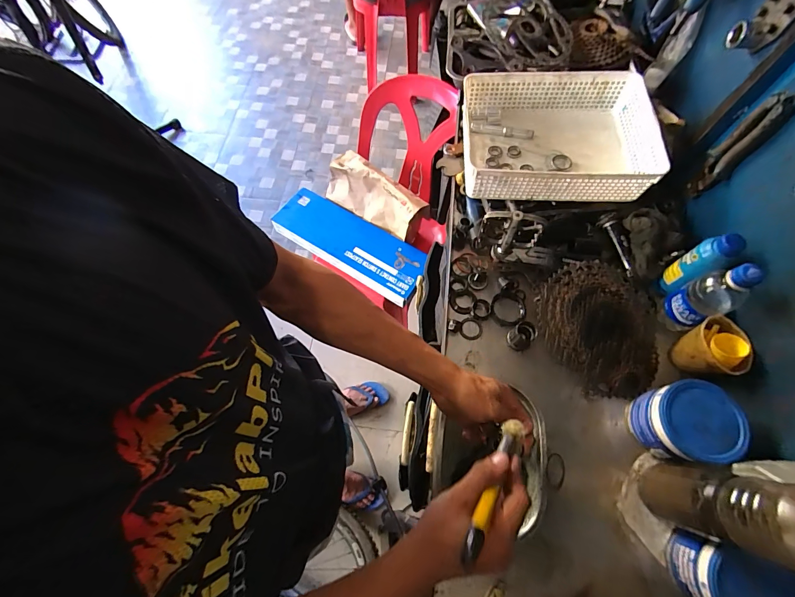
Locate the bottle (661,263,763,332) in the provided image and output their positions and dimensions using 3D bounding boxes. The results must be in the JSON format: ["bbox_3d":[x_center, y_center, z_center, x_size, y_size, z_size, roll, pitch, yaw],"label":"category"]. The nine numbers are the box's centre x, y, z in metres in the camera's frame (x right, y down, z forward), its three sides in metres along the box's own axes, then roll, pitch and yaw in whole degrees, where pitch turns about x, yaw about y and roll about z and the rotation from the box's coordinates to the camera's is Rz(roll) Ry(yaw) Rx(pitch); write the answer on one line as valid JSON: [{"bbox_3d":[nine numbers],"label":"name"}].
[{"bbox_3d":[0.466,0.000,0.547,0.052,0.166,0.060,-18,68,-7],"label":"bottle"}]

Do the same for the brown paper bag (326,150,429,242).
[{"bbox_3d":[-0.072,-0.316,1.107,0.326,0.133,0.101,31,71,13],"label":"brown paper bag"}]

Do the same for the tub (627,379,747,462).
[{"bbox_3d":[0.399,0.176,0.513,0.099,0.104,0.097,0,67,1],"label":"tub"}]

